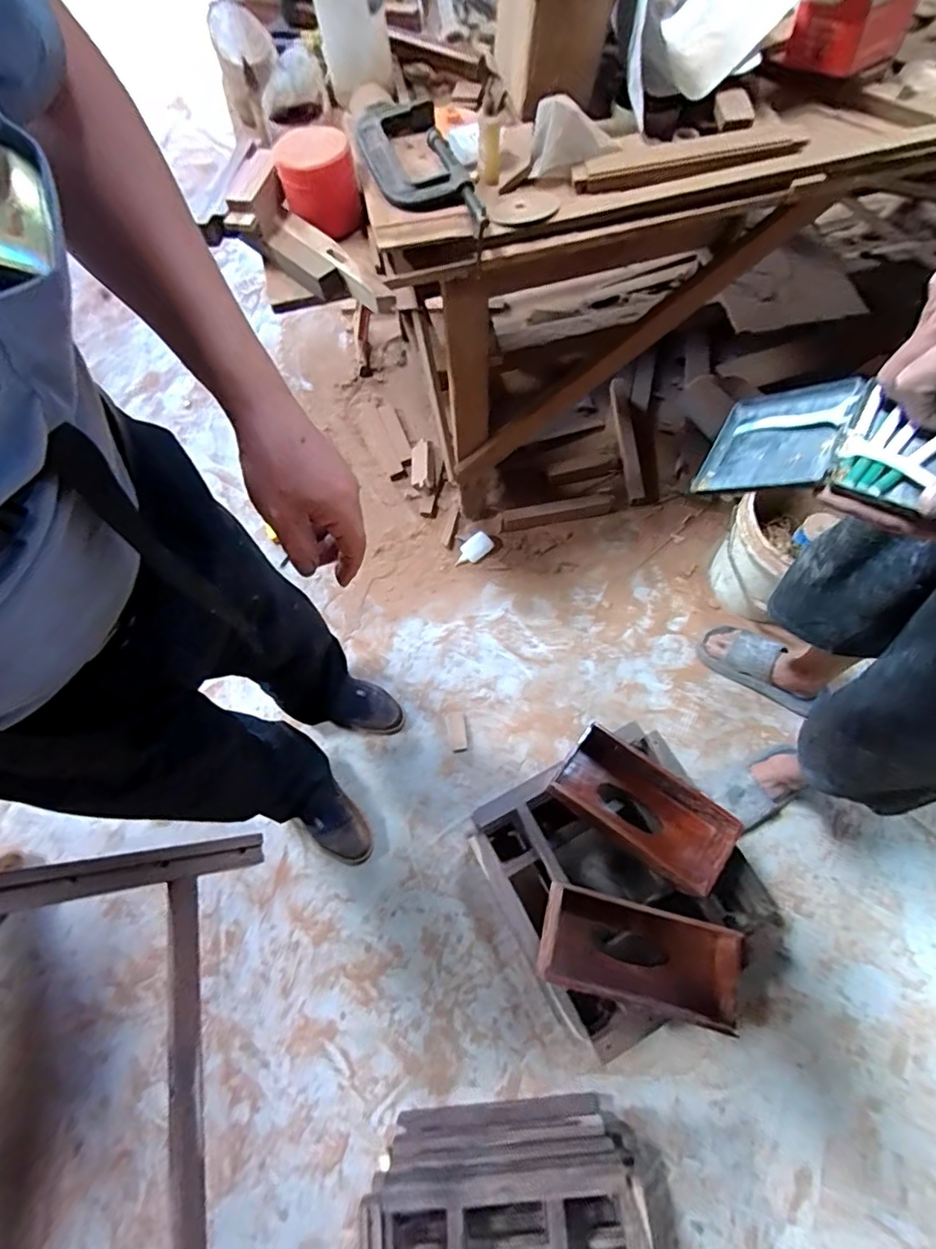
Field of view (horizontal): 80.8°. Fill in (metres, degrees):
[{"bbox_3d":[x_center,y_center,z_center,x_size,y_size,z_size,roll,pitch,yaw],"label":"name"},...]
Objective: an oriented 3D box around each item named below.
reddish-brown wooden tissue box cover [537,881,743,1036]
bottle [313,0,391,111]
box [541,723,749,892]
[{"bbox_3d":[0.246,0.479,0.807,0.274,0.117,0.123,12,68,8],"label":"reddish-brown wooden tissue box cover"},{"bbox_3d":[-0.165,-0.864,0.762,0.095,0.182,0.072,-10,66,-1],"label":"bottle"},{"bbox_3d":[0.275,0.298,0.886,0.265,0.099,0.136,32,72,16],"label":"box"}]

